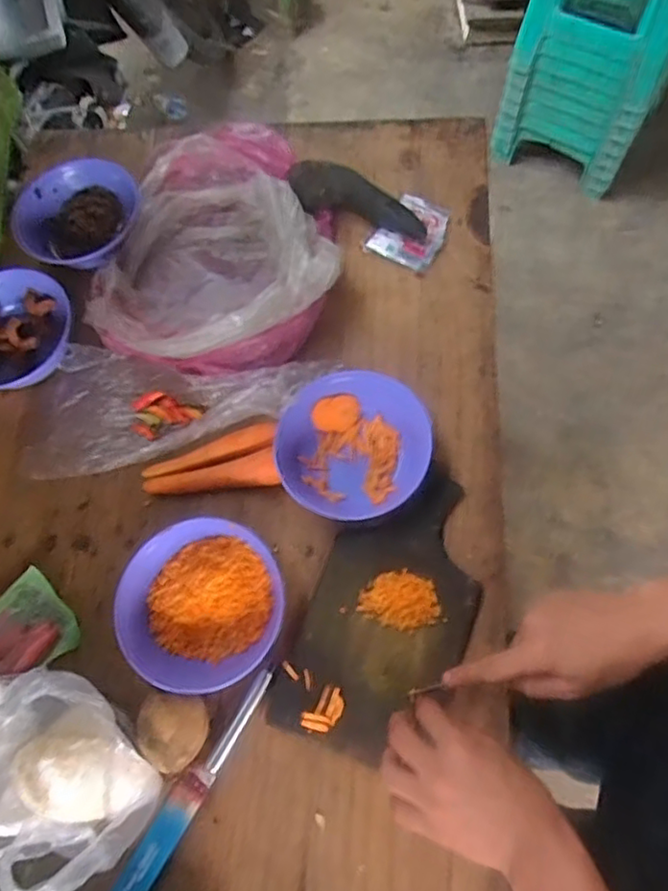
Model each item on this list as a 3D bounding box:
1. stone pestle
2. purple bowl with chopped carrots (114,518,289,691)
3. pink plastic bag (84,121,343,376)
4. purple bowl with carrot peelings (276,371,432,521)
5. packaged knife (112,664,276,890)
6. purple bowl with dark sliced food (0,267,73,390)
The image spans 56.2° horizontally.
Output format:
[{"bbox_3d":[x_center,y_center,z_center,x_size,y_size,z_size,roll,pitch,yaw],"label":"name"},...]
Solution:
[{"bbox_3d":[0.030,-0.289,0.730,0.174,0.041,0.054,20,70,7],"label":"stone pestle"},{"bbox_3d":[-0.116,0.142,0.560,0.135,0.049,0.142,0,69,0],"label":"purple bowl with chopped carrots"},{"bbox_3d":[-0.142,-0.233,0.705,0.268,0.097,0.330,-11,69,-4],"label":"pink plastic bag"},{"bbox_3d":[0.018,0.003,0.610,0.137,0.059,0.144,0,69,0],"label":"purple bowl with carrot peelings"},{"bbox_3d":[-0.119,0.286,0.528,0.029,0.016,0.215,29,72,11],"label":"packaged knife"},{"bbox_3d":[-0.367,-0.126,0.703,0.125,0.043,0.145,12,70,5],"label":"purple bowl with dark sliced food"}]

